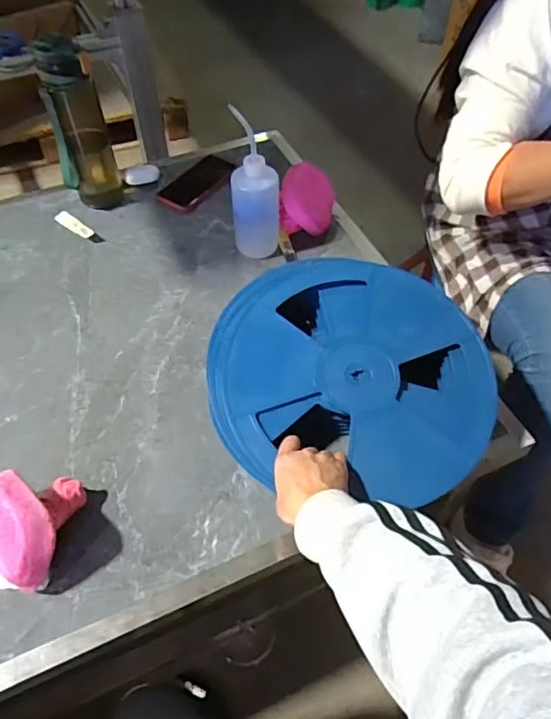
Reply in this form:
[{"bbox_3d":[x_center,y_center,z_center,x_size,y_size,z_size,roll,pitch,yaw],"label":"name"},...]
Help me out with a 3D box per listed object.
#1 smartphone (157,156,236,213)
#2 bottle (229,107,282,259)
[{"bbox_3d":[-0.143,-0.324,1.001,0.074,0.007,0.140,37,71,19],"label":"smartphone"},{"bbox_3d":[-0.030,-0.252,0.832,0.076,0.211,0.063,0,53,-1],"label":"bottle"}]

